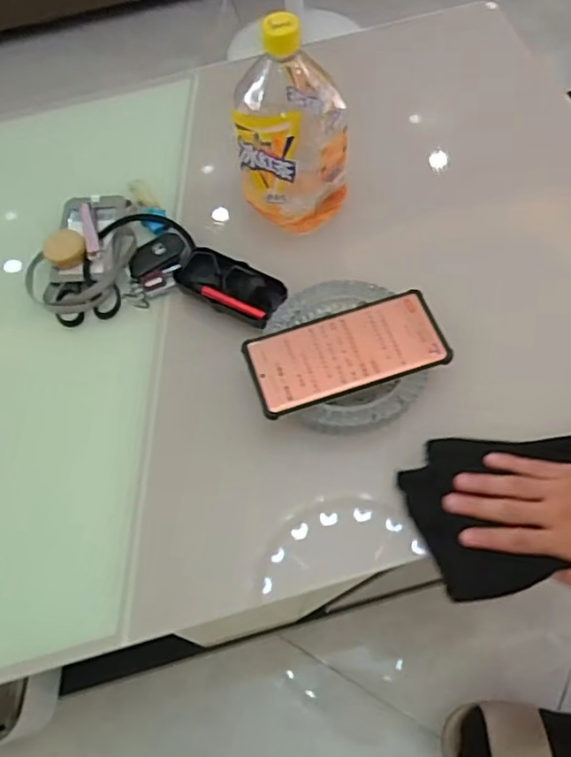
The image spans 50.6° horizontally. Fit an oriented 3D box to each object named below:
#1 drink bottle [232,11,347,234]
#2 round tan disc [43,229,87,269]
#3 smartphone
[{"bbox_3d":[0.005,-0.241,0.561,0.103,0.185,0.109,-2,63,4],"label":"drink bottle"},{"bbox_3d":[-0.228,-0.135,0.624,0.042,0.008,0.044,-2,63,4],"label":"round tan disc"},{"bbox_3d":[0.052,-0.025,0.524,0.167,0.009,0.080,-18,64,-5],"label":"smartphone"}]

